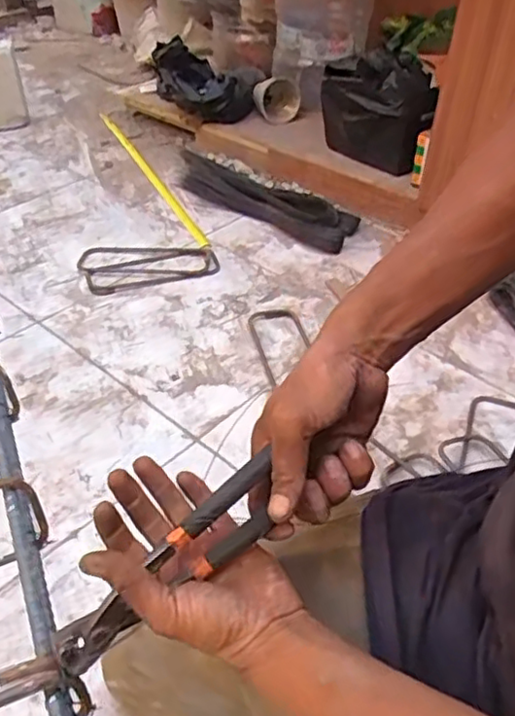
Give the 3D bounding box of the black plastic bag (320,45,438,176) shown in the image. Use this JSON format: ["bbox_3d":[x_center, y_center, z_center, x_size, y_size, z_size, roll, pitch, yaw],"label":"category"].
[{"bbox_3d":[0.267,-0.541,1.408,0.267,0.212,0.094,27,46,26],"label":"black plastic bag"}]

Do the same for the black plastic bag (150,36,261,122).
[{"bbox_3d":[-0.128,-0.731,1.674,0.288,0.121,0.268,0,40,-3],"label":"black plastic bag"}]

